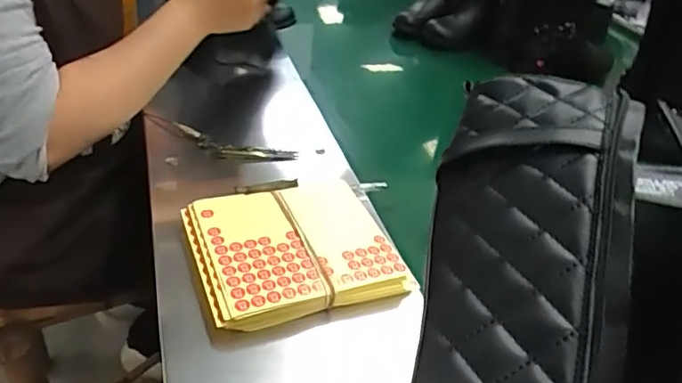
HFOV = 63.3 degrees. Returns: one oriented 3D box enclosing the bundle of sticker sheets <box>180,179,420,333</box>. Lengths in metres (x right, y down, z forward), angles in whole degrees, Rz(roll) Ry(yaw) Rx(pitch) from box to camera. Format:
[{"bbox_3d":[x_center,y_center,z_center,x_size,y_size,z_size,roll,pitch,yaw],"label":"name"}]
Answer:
[{"bbox_3d":[-0.046,0.055,0.548,0.187,0.025,0.156,-8,40,-19],"label":"bundle of sticker sheets"}]

